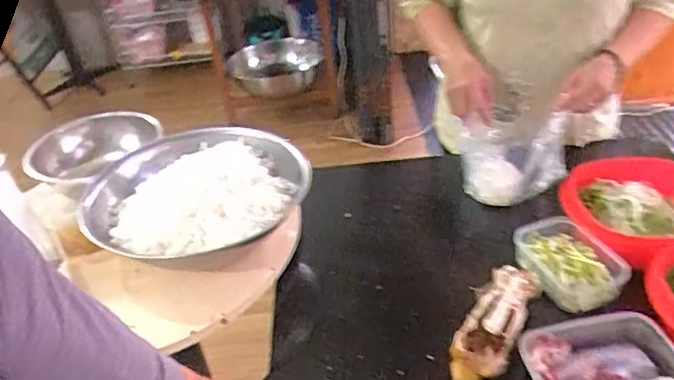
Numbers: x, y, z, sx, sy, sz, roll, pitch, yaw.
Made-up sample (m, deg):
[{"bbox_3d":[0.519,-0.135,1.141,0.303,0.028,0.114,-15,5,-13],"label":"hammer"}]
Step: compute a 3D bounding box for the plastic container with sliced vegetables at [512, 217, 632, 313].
[{"bbox_3d":[0.359,0.113,0.879,0.110,0.047,0.162,-20,38,-19],"label":"plastic container with sliced vegetables"}]

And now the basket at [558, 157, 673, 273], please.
[{"bbox_3d":[0.524,0.031,0.941,0.249,0.063,0.236,-7,36,-1],"label":"basket"}]

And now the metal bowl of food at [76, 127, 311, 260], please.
[{"bbox_3d":[-0.236,-0.005,0.971,0.319,0.076,0.330,-4,36,3],"label":"metal bowl of food"}]

